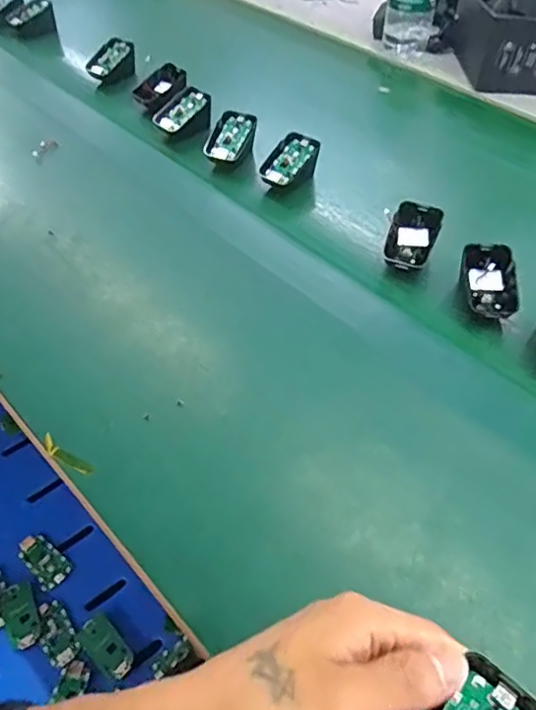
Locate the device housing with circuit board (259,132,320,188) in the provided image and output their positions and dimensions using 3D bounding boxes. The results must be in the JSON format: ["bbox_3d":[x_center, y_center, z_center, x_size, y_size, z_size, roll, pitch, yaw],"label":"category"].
[{"bbox_3d":[0.022,-0.208,0.627,0.045,0.033,0.072,40,76,14],"label":"device housing with circuit board"}]

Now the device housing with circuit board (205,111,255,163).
[{"bbox_3d":[-0.044,-0.241,0.656,0.043,0.042,0.073,19,54,16],"label":"device housing with circuit board"}]

